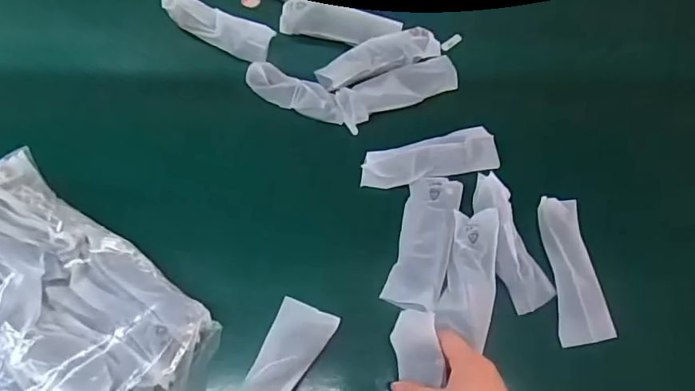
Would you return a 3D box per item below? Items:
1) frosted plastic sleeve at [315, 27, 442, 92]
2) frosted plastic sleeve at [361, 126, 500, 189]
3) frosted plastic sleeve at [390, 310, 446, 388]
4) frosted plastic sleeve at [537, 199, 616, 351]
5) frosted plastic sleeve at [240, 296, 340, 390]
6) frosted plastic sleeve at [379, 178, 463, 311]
[{"bbox_3d":[0.037,-0.166,0.602,0.144,0.015,0.044,-20,71,-7],"label":"frosted plastic sleeve"},{"bbox_3d":[0.090,-0.045,0.555,0.148,0.021,0.051,-8,70,-3],"label":"frosted plastic sleeve"},{"bbox_3d":[0.067,0.183,0.464,0.057,0.018,0.146,-2,79,0],"label":"frosted plastic sleeve"},{"bbox_3d":[0.229,0.074,0.514,0.043,0.017,0.149,-4,70,-1],"label":"frosted plastic sleeve"},{"bbox_3d":[-0.066,0.161,0.471,0.057,0.022,0.136,27,51,10],"label":"frosted plastic sleeve"},{"bbox_3d":[0.082,0.049,0.530,0.056,0.021,0.141,15,70,6],"label":"frosted plastic sleeve"}]

